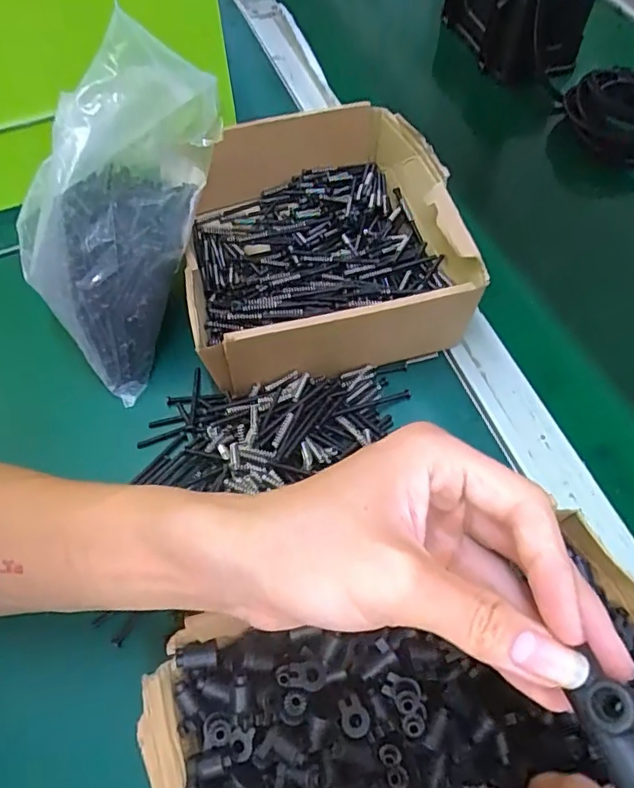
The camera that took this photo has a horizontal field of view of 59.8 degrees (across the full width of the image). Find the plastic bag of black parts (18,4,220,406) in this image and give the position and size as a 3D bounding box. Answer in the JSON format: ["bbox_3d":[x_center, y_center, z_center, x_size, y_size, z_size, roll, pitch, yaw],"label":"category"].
[{"bbox_3d":[-0.122,-0.110,0.356,0.086,0.229,0.096,41,36,21],"label":"plastic bag of black parts"}]

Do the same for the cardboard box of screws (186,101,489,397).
[{"bbox_3d":[0.000,-0.119,0.422,0.194,0.069,0.216,-10,60,-6],"label":"cardboard box of screws"}]

